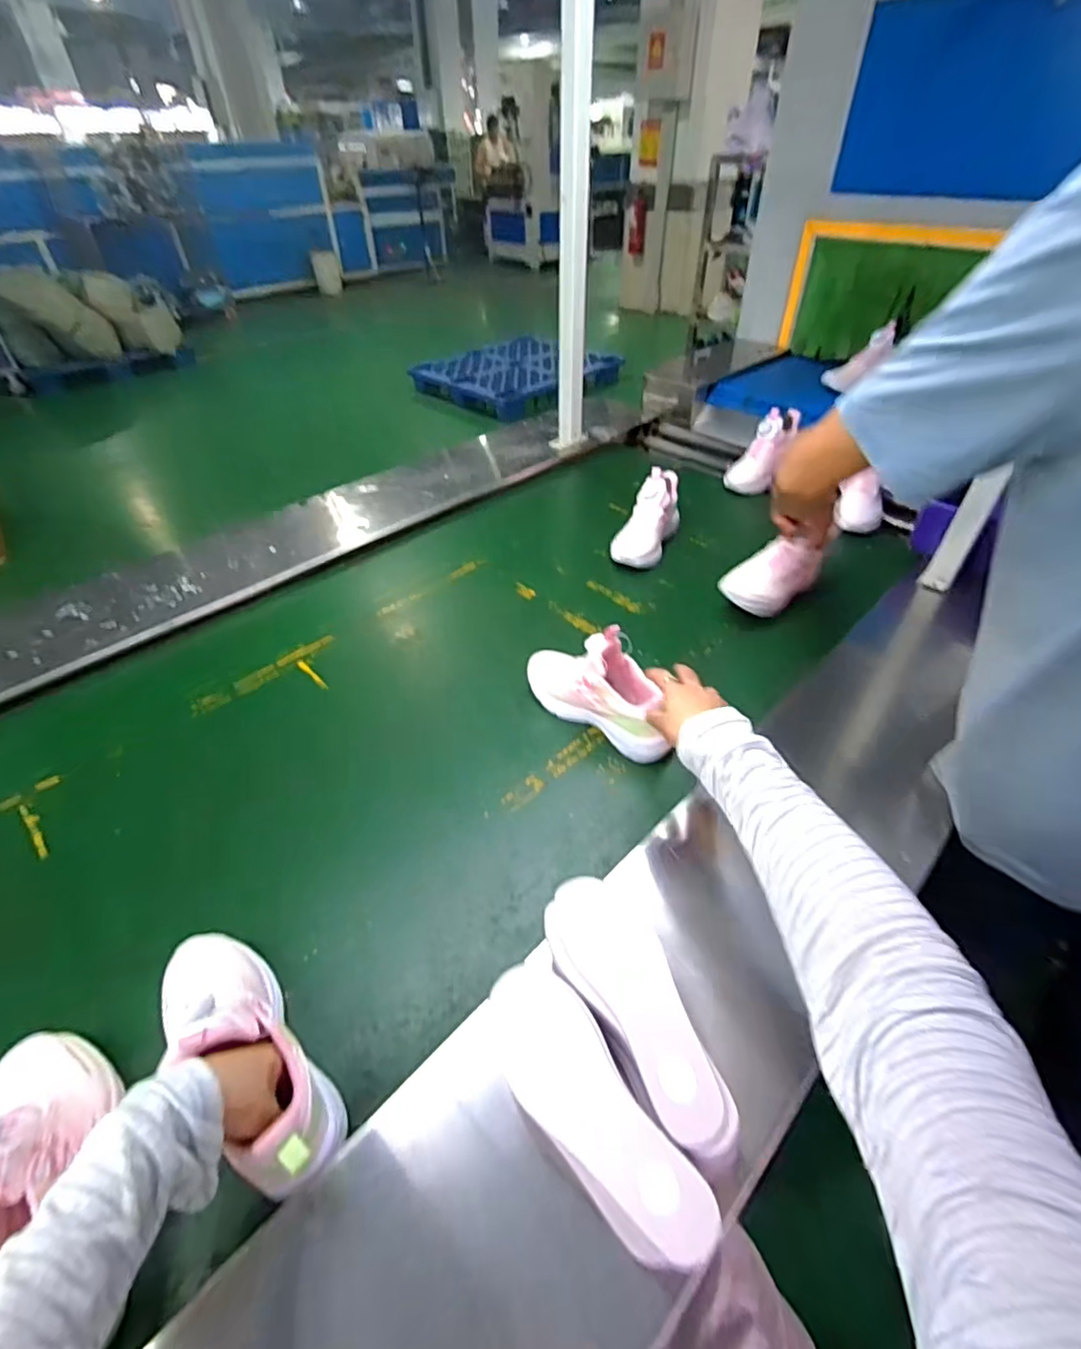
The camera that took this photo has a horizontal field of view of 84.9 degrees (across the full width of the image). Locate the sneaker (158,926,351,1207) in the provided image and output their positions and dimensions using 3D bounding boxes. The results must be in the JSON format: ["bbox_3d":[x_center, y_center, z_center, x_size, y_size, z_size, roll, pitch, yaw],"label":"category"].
[{"bbox_3d":[-0.246,0.286,0.471,0.073,0.125,0.228,-32,53,-29],"label":"sneaker"}]

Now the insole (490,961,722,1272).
[{"bbox_3d":[0.033,0.322,0.448,0.074,0.032,0.216,-26,50,-24],"label":"insole"}]

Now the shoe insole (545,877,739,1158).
[{"bbox_3d":[0.073,0.274,0.499,0.092,0.023,0.221,-13,44,-12],"label":"shoe insole"}]

